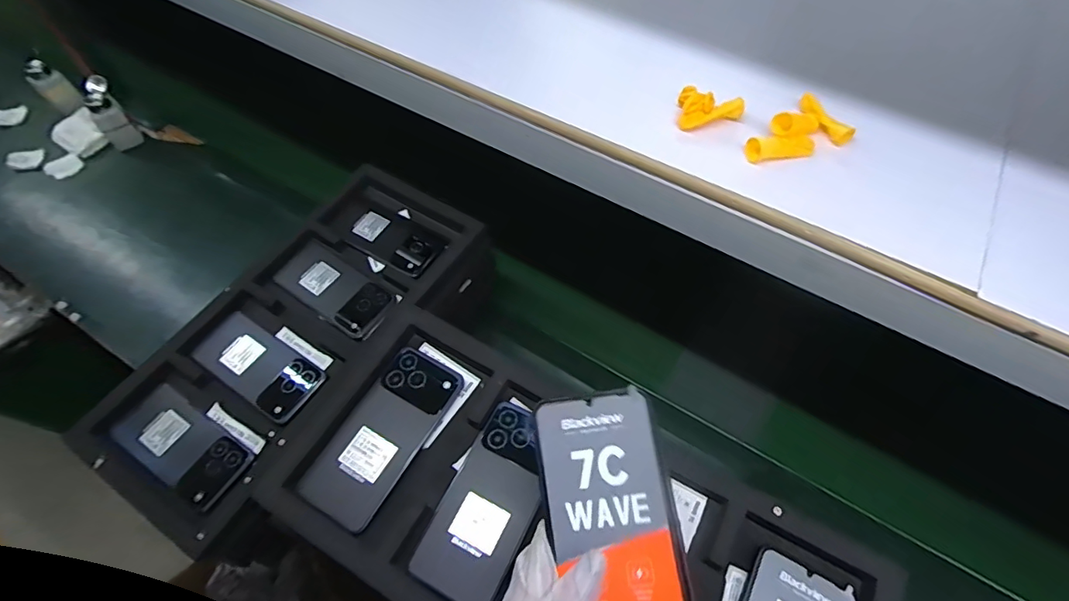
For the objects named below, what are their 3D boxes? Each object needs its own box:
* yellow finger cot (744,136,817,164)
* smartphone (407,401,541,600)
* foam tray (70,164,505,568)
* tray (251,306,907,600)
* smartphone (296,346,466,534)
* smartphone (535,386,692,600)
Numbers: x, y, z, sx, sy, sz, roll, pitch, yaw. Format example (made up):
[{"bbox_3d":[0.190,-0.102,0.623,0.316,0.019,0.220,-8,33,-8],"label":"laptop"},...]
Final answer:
[{"bbox_3d":[0.211,-0.131,0.439,0.061,0.016,0.016,-11,59,-7],"label":"yellow finger cot"},{"bbox_3d":[-0.037,0.169,0.438,0.074,0.010,0.157,23,61,13],"label":"smartphone"},{"bbox_3d":[-0.277,0.043,0.664,0.239,0.099,0.498,29,63,16],"label":"foam tray"},{"bbox_3d":[0.023,0.194,0.423,0.482,0.036,0.235,26,62,15],"label":"tray"},{"bbox_3d":[-0.136,0.120,0.469,0.072,0.009,0.160,26,62,14],"label":"smartphone"},{"bbox_3d":[0.049,0.138,0.313,0.074,0.005,0.159,-11,74,6],"label":"smartphone"}]

